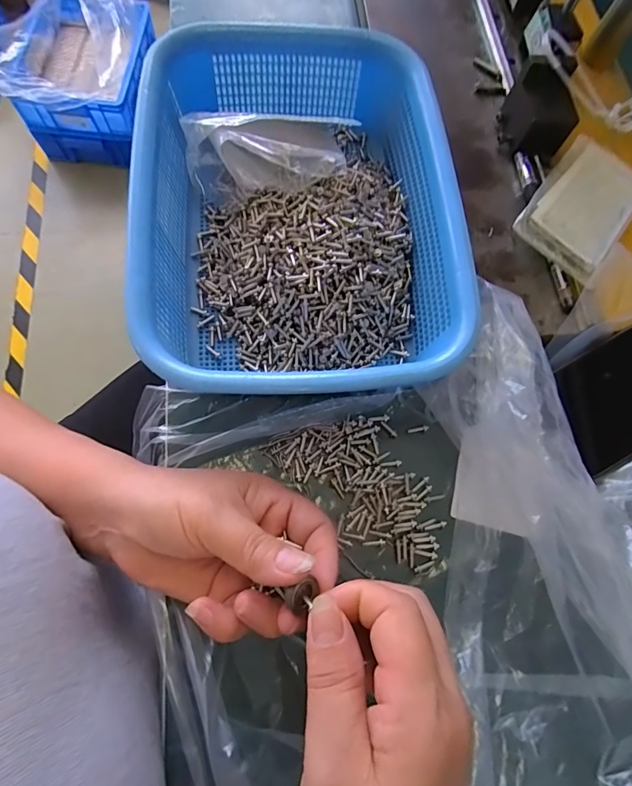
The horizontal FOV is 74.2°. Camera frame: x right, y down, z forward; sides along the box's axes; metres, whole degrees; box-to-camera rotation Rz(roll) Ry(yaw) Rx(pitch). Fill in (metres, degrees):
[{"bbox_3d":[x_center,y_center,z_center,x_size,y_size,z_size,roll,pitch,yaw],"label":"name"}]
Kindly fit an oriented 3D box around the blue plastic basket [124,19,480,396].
[{"bbox_3d":[-0.015,-0.129,0.296,0.195,0.069,0.281,-5,72,-5],"label":"blue plastic basket"}]

